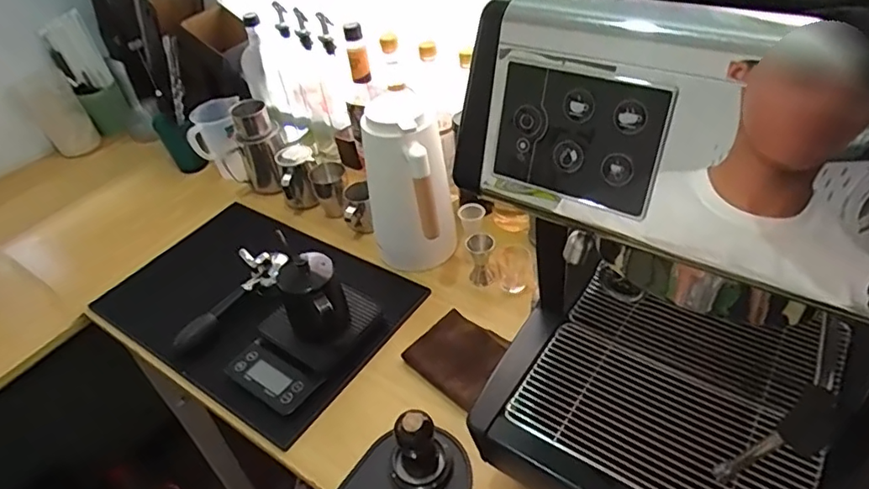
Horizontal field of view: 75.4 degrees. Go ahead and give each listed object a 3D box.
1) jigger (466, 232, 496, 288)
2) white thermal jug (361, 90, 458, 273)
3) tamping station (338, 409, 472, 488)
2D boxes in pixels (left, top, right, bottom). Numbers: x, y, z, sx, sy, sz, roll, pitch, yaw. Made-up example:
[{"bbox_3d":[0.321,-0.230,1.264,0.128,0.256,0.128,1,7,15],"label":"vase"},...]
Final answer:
[{"bbox_3d":[0.068,0.022,0.816,0.038,0.081,0.030,-4,42,4],"label":"jigger"},{"bbox_3d":[-0.031,-0.067,0.797,0.116,0.245,0.135,-14,42,-7],"label":"white thermal jug"},{"bbox_3d":[-0.032,0.232,0.581,0.121,0.103,0.128,22,49,29],"label":"tamping station"}]

